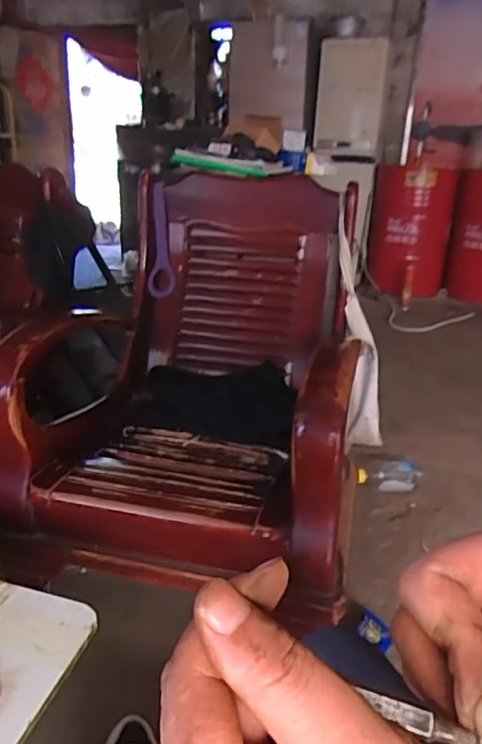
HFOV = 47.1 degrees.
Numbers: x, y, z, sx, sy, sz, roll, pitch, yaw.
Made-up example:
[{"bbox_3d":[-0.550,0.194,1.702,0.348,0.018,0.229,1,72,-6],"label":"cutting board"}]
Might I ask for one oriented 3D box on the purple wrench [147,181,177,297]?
[{"bbox_3d":[-0.226,-0.371,1.554,0.077,0.318,0.031,-2,0,-12],"label":"purple wrench"}]

